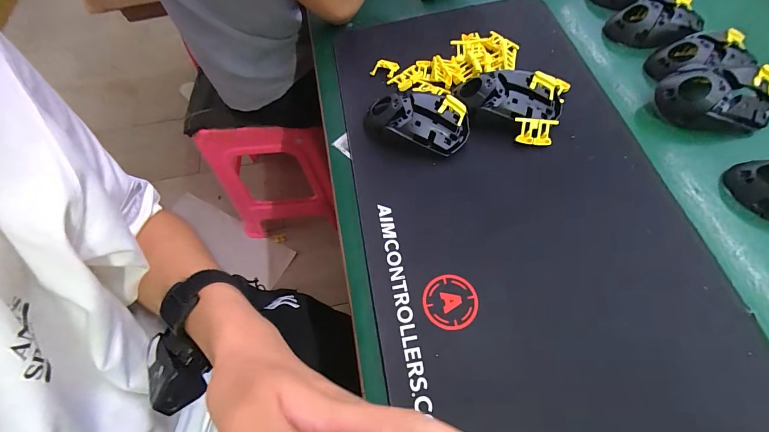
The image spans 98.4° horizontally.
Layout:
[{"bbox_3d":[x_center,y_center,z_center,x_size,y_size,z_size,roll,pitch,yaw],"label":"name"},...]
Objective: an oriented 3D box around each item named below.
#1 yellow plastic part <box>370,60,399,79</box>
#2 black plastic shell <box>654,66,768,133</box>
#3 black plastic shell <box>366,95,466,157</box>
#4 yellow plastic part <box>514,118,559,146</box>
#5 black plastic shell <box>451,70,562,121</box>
[{"bbox_3d":[0.000,-0.186,0.417,0.030,0.010,0.020,24,69,14],"label":"yellow plastic part"},{"bbox_3d":[0.359,-0.125,0.361,0.111,0.057,0.057,21,68,12],"label":"black plastic shell"},{"bbox_3d":[0.035,-0.107,0.367,0.112,0.034,0.054,22,68,13],"label":"black plastic shell"},{"bbox_3d":[0.161,-0.090,0.353,0.042,0.006,0.027,5,95,5],"label":"yellow plastic part"},{"bbox_3d":[0.136,-0.129,0.363,0.110,0.027,0.055,6,66,6],"label":"black plastic shell"}]

